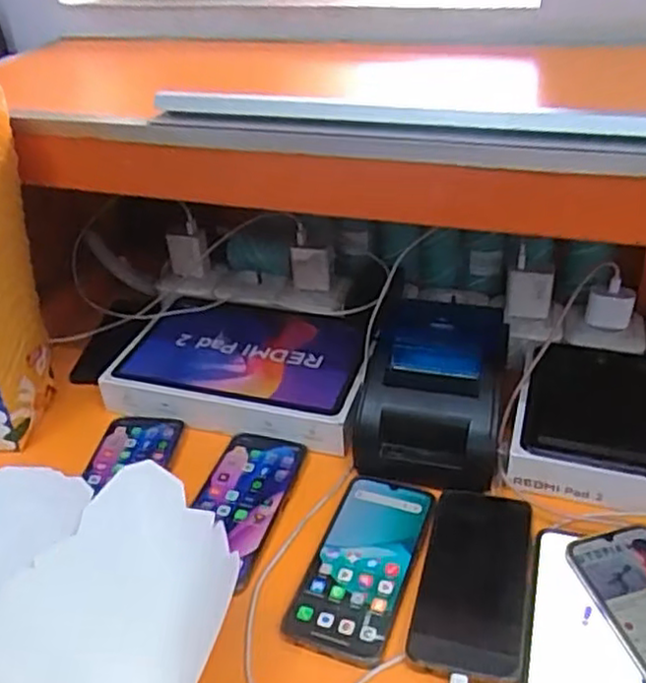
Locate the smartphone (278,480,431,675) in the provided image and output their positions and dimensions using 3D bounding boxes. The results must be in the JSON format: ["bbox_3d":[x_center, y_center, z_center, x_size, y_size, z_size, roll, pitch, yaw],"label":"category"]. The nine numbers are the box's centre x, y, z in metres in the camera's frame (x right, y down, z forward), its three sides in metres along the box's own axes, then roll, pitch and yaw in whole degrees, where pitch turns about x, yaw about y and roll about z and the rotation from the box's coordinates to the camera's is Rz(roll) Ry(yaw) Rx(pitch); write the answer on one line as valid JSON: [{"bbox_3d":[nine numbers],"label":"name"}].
[{"bbox_3d":[0.034,0.178,0.573,0.082,0.013,0.168,9,35,19],"label":"smartphone"}]

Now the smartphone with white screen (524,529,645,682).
[{"bbox_3d":[0.188,0.201,0.504,0.077,0.015,0.171,7,35,16],"label":"smartphone with white screen"}]

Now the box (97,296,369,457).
[{"bbox_3d":[-0.082,0.024,0.766,0.272,0.047,0.177,7,35,16],"label":"box"}]

